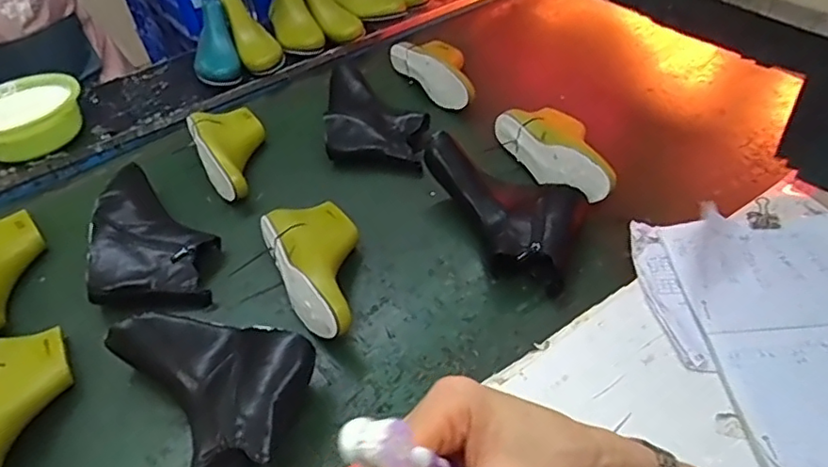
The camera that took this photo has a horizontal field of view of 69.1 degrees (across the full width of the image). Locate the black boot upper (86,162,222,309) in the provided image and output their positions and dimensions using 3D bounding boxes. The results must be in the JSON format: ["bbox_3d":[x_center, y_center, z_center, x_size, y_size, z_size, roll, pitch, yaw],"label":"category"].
[{"bbox_3d":[-0.351,-0.009,0.833,0.151,0.068,0.253,-9,45,-3],"label":"black boot upper"}]

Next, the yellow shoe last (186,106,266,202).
[{"bbox_3d":[-0.282,-0.141,0.943,0.109,0.065,0.223,-22,47,-16],"label":"yellow shoe last"}]

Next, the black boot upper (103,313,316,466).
[{"bbox_3d":[-0.231,0.166,0.634,0.243,0.082,0.154,6,46,12],"label":"black boot upper"}]

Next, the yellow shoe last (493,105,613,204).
[{"bbox_3d":[0.217,-0.124,0.877,0.101,0.069,0.232,-19,46,-12],"label":"yellow shoe last"}]

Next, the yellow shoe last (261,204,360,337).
[{"bbox_3d":[-0.111,0.039,0.750,0.112,0.077,0.226,-21,46,-15],"label":"yellow shoe last"}]

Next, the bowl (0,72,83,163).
[{"bbox_3d":[-0.657,-0.191,1.024,0.184,0.080,0.168,-3,45,3],"label":"bowl"}]

